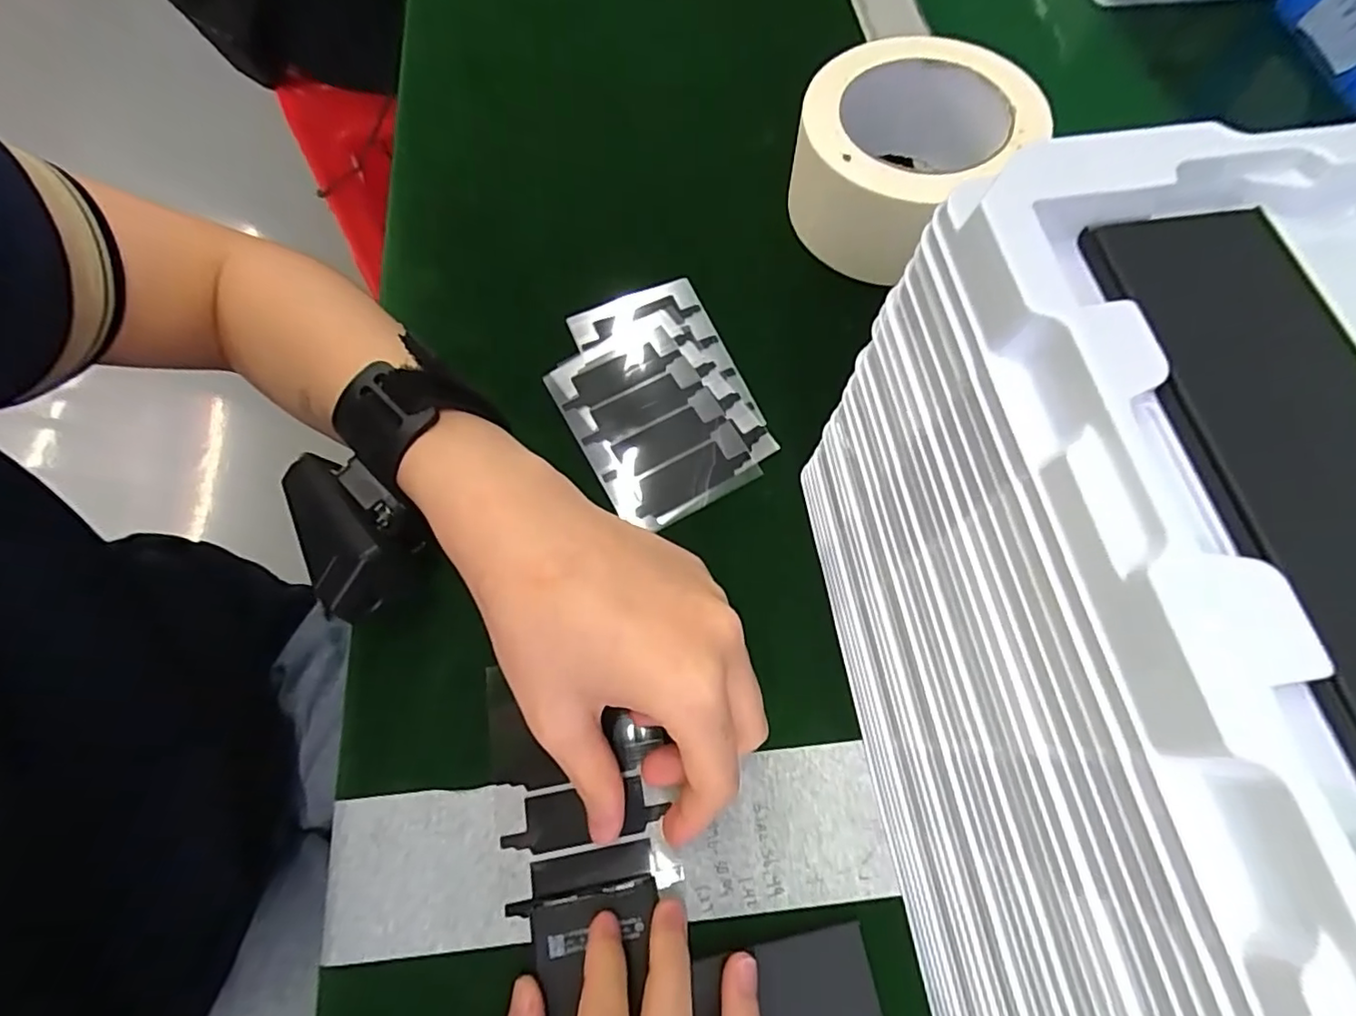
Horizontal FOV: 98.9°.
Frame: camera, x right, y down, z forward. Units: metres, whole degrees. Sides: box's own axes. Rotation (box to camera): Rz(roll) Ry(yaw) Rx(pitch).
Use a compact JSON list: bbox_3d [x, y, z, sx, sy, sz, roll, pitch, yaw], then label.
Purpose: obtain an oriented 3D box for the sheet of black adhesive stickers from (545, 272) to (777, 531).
[{"bbox_3d":[-0.010,-0.052,0.271,0.082,0.006,0.115,-28,70,-8],"label":"sheet of black adhesive stickers"}]

